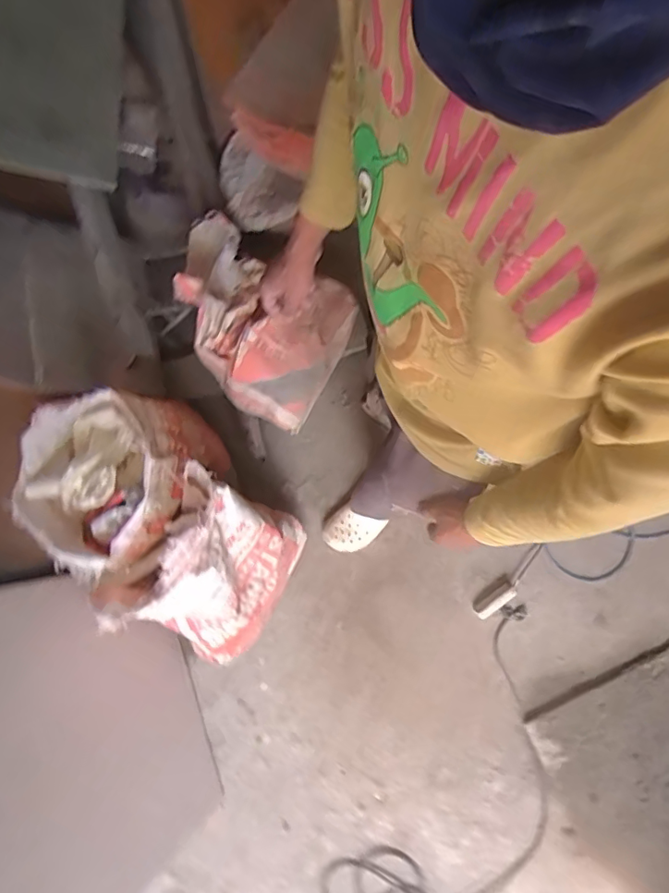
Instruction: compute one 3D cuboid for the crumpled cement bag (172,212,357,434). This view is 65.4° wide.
[{"bbox_3d":[-0.213,-0.322,1.251,0.459,0.180,0.366,30,79,6],"label":"crumpled cement bag"}]

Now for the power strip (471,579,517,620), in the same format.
[{"bbox_3d":[0.394,0.381,1.284,0.113,0.042,0.055,-39,80,-7],"label":"power strip"}]

